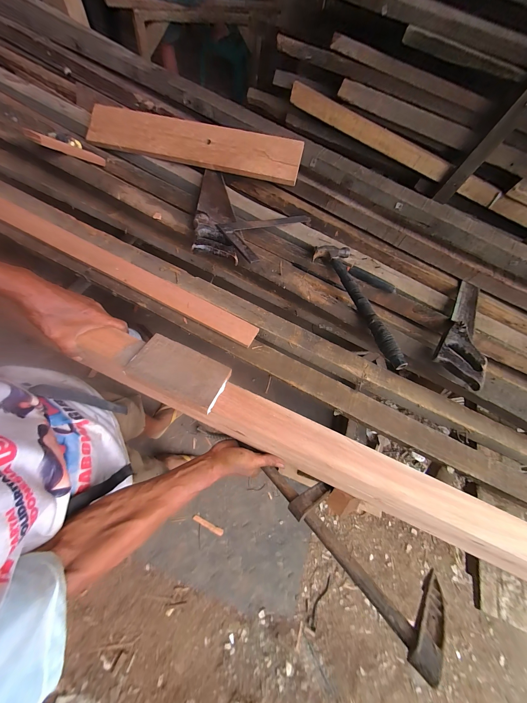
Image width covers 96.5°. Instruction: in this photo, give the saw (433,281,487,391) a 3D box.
[{"bbox_3d":[0.428,-0.060,0.509,0.088,0.023,0.320,33,56,9],"label":"saw"}]

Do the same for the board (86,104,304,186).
[{"bbox_3d":[-0.191,-0.567,0.638,0.591,0.025,0.107,15,94,5],"label":"board"}]

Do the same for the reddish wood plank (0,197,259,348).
[{"bbox_3d":[-0.367,-0.210,0.542,0.777,0.015,0.058,27,62,2],"label":"reddish wood plank"}]

